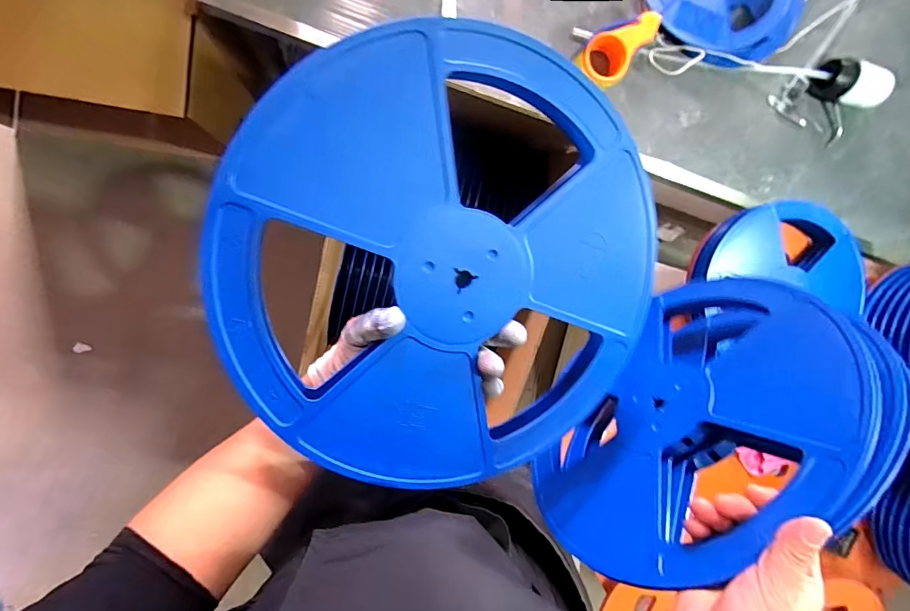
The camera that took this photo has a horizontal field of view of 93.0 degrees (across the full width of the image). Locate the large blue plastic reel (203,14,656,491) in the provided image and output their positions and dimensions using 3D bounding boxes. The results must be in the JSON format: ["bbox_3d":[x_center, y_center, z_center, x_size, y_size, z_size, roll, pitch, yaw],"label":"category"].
[{"bbox_3d":[0.004,-0.019,0.312,0.311,0.015,0.321,-4,103,-17],"label":"large blue plastic reel"}]

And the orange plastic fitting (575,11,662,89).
[{"bbox_3d":[0.302,-0.478,0.802,0.091,0.066,0.153,45,87,-9],"label":"orange plastic fitting"}]

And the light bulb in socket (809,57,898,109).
[{"bbox_3d":[0.813,-0.458,0.886,0.139,0.084,0.076,9,92,-9],"label":"light bulb in socket"}]

